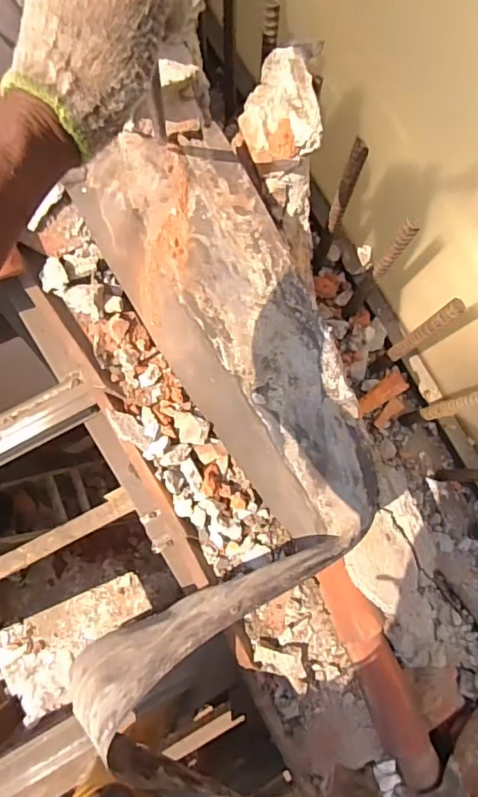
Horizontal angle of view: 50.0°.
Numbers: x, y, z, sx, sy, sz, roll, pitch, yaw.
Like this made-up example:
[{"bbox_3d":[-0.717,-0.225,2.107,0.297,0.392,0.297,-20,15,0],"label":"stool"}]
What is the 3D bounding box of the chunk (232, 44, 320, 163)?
[{"bbox_3d":[0.050,-0.334,0.604,0.094,0.083,0.100,7,81,-3],"label":"chunk"}]

